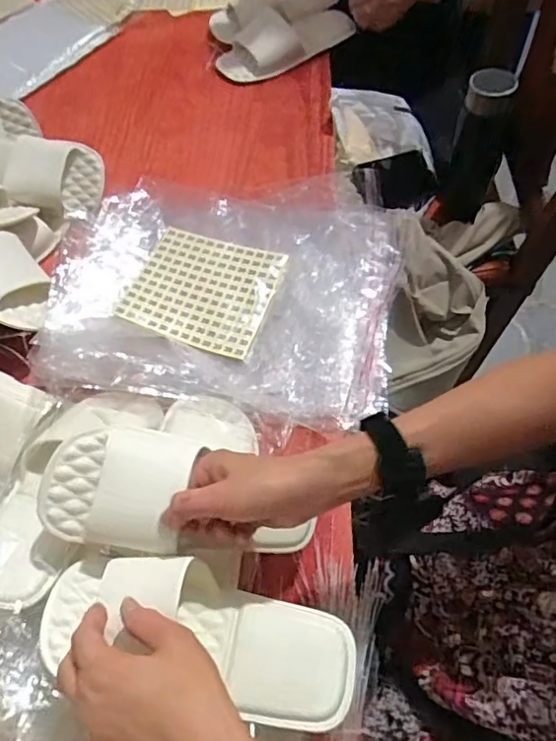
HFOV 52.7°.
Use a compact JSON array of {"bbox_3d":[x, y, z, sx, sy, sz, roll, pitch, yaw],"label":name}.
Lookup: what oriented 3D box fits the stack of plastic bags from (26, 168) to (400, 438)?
[{"bbox_3d":[-0.065,-0.102,0.678,0.414,0.040,0.334,6,61,6],"label":"stack of plastic bags"}]

